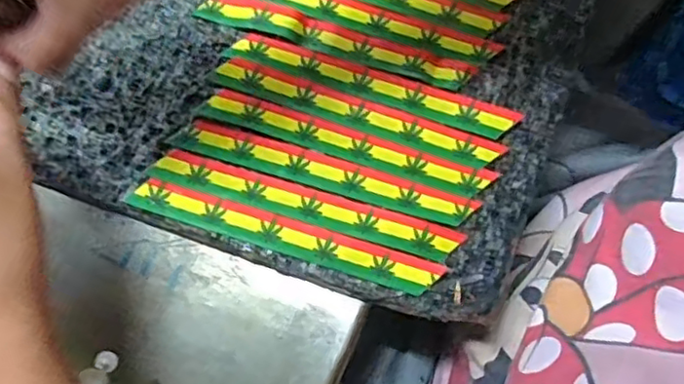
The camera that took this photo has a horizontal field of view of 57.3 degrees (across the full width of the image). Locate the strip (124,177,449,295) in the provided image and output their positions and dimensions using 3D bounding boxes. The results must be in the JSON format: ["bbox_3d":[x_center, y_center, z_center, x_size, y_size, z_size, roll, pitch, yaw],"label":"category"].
[{"bbox_3d":[-0.031,0.024,0.348,0.172,0.004,0.018,17,86,2],"label":"strip"}]

